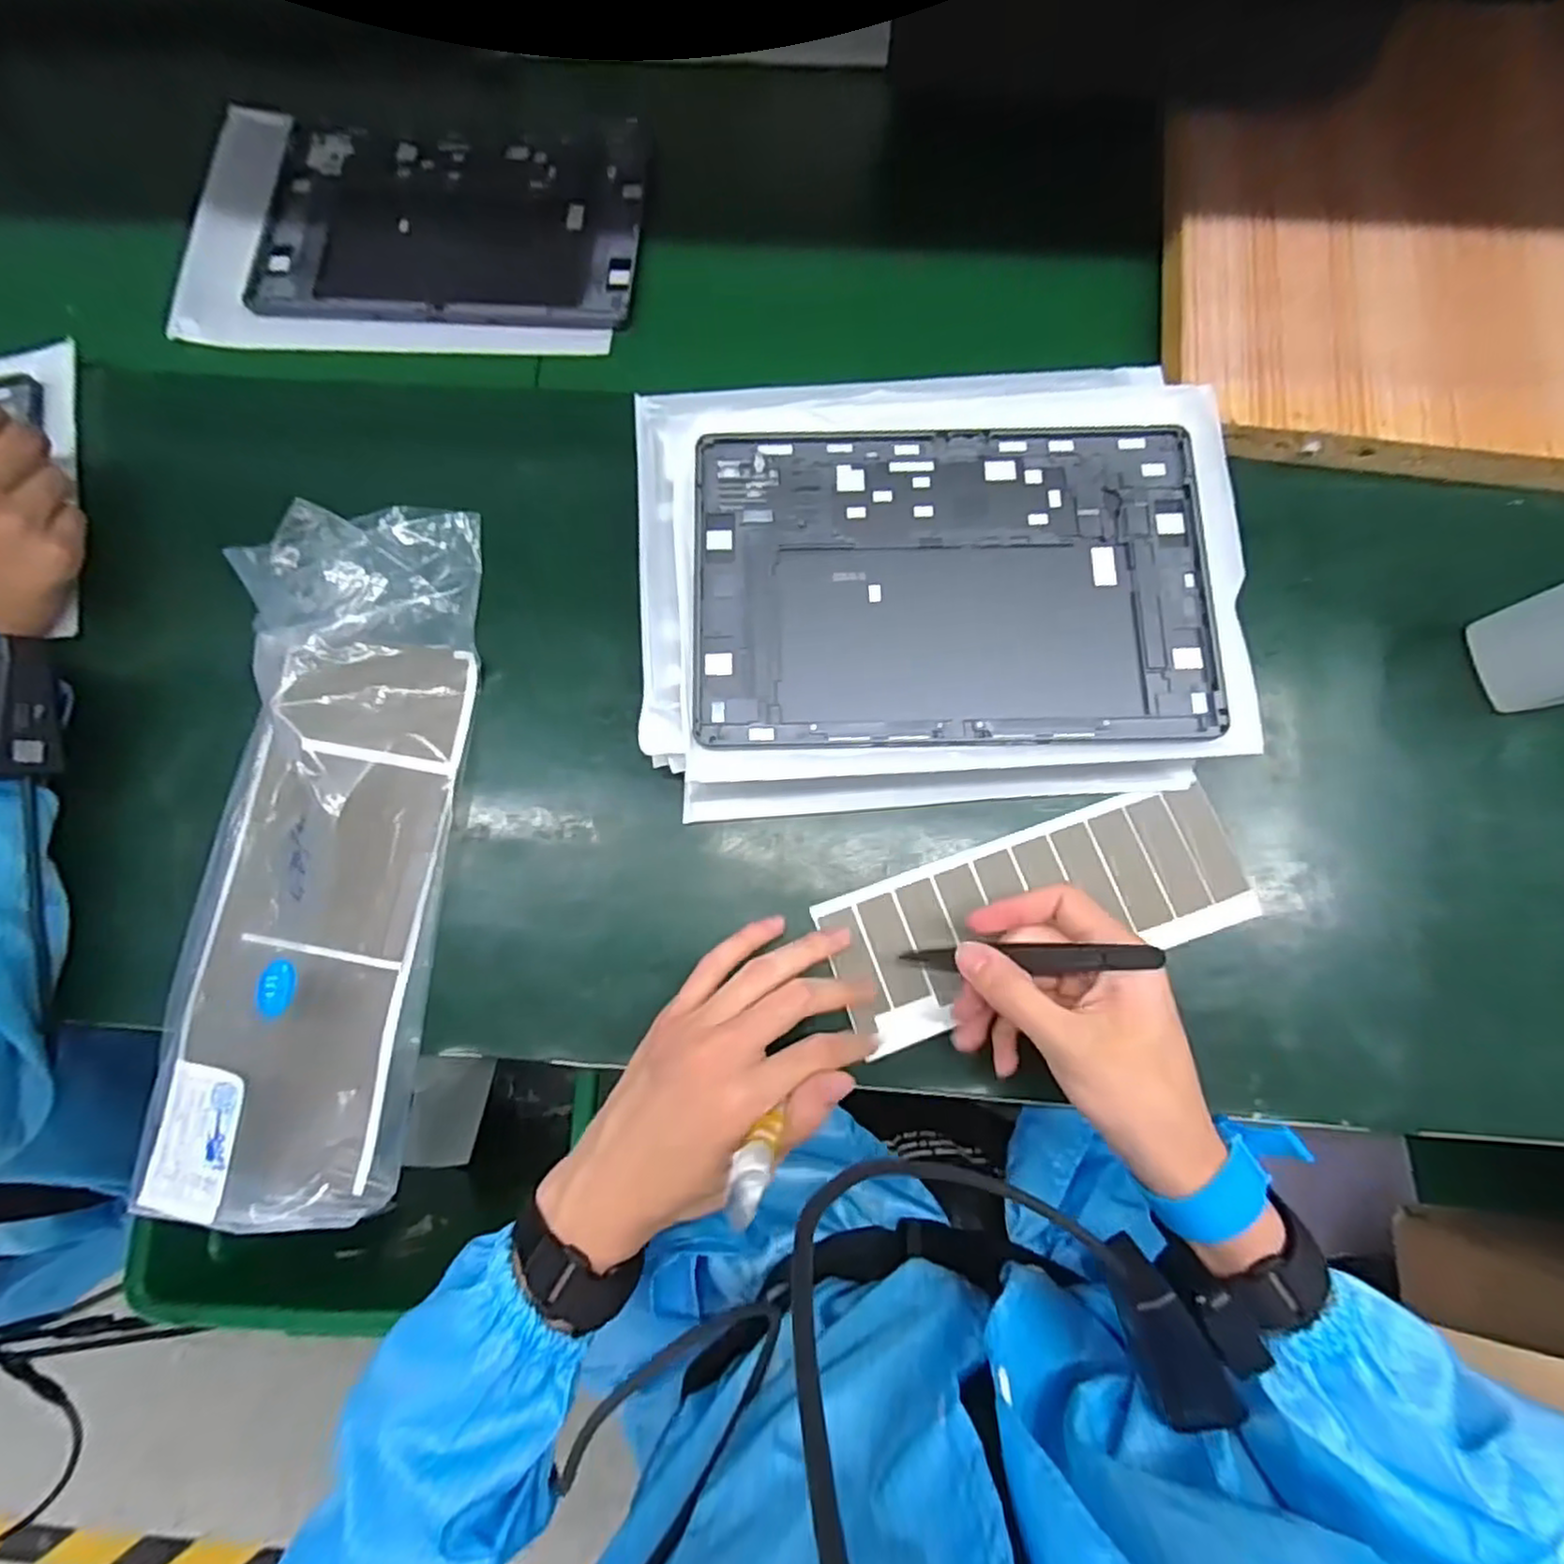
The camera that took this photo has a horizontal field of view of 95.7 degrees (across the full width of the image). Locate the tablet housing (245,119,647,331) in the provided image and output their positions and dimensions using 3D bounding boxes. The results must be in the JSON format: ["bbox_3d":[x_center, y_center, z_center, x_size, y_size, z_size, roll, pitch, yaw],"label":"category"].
[{"bbox_3d":[-0.220,-0.381,0.480,0.249,0.012,0.171,2,77,1],"label":"tablet housing"}]

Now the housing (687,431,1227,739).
[{"bbox_3d":[0.084,-0.104,0.357,0.252,0.009,0.169,-1,77,1],"label":"housing"}]

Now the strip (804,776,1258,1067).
[{"bbox_3d":[0.134,0.067,0.369,0.218,0.009,0.080,-19,76,-2],"label":"strip"}]

